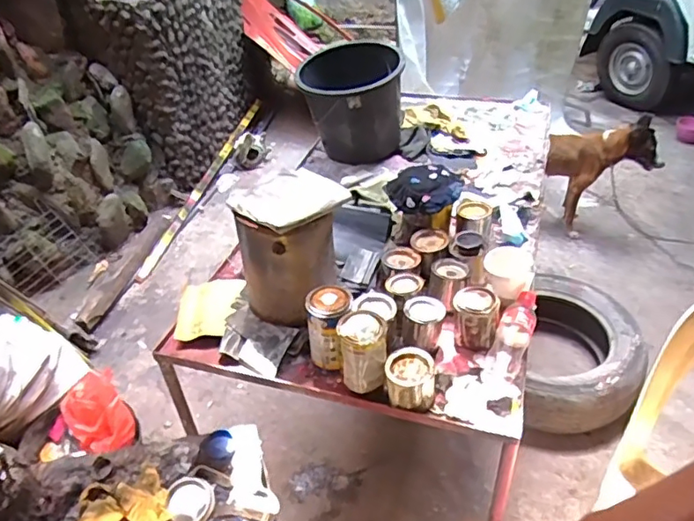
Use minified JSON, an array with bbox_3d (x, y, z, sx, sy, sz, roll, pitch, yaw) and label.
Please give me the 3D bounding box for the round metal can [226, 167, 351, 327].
[{"bbox_3d":[-0.096,-0.027,0.970,0.160,0.205,0.179,22,47,26],"label":"round metal can"}]

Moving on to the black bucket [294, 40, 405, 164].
[{"bbox_3d":[0.017,-0.413,1.482,0.249,0.226,0.249,-2,41,2],"label":"black bucket"}]

